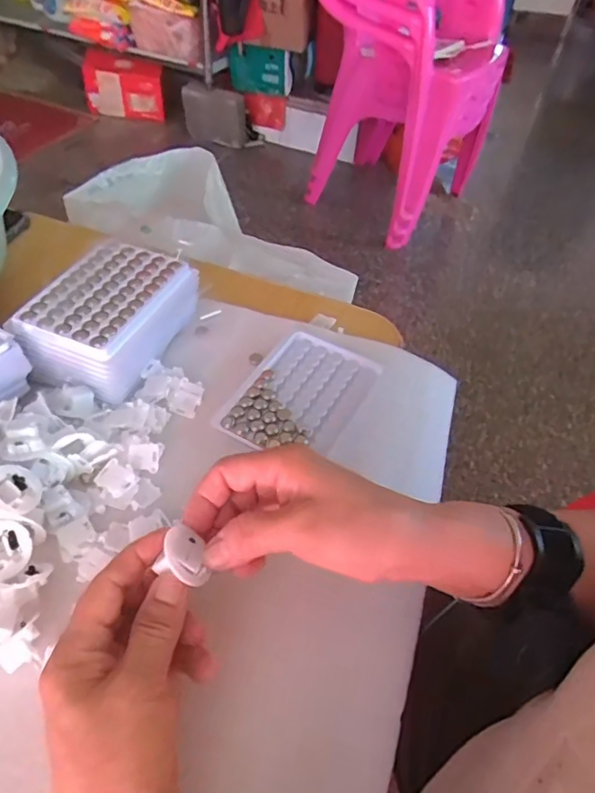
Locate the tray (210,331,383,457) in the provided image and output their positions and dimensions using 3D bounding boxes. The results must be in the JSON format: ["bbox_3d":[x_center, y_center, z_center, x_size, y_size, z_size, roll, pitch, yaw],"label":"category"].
[{"bbox_3d":[0.003,-0.002,0.426,0.084,0.007,0.127,27,52,16],"label":"tray"}]

